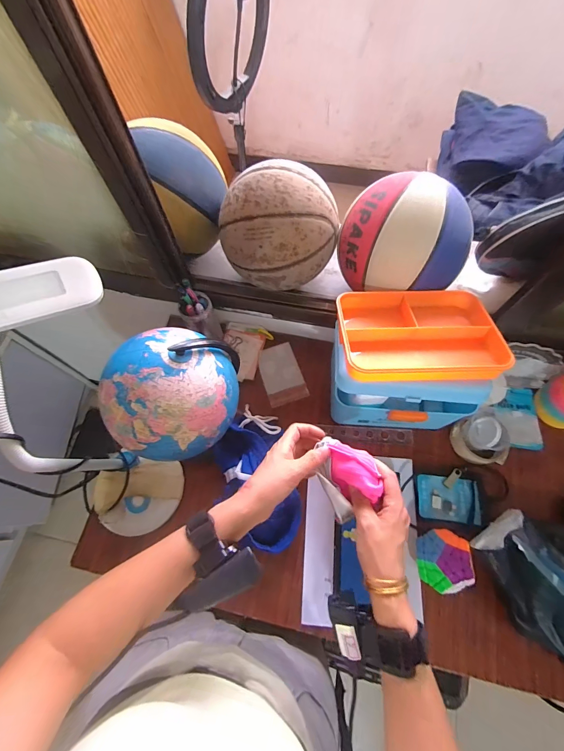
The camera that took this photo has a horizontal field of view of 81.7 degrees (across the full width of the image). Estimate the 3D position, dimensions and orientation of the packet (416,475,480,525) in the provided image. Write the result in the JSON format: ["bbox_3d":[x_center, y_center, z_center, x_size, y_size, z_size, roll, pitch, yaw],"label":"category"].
[{"bbox_3d":[0.277,0.207,0.546,0.096,0.026,0.069,6,68,4],"label":"packet"}]

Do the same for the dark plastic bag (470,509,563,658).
[{"bbox_3d":[0.352,0.284,0.449,0.090,0.092,0.170,-30,70,-10],"label":"dark plastic bag"}]

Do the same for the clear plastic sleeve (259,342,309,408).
[{"bbox_3d":[-0.002,-0.003,0.657,0.075,0.004,0.120,-18,73,-8],"label":"clear plastic sleeve"}]

